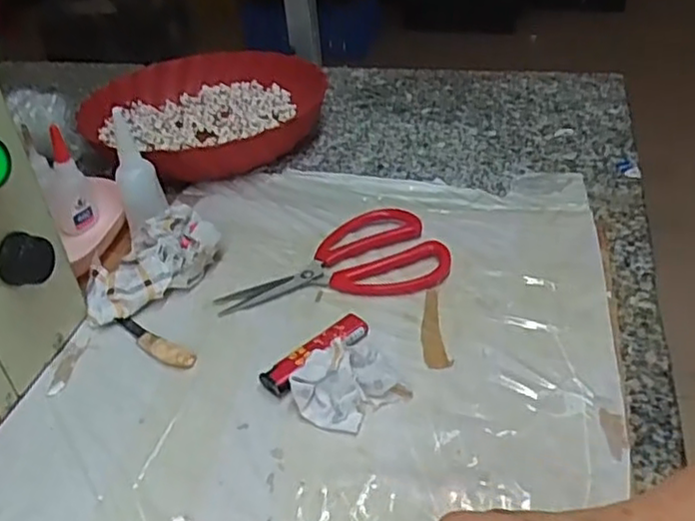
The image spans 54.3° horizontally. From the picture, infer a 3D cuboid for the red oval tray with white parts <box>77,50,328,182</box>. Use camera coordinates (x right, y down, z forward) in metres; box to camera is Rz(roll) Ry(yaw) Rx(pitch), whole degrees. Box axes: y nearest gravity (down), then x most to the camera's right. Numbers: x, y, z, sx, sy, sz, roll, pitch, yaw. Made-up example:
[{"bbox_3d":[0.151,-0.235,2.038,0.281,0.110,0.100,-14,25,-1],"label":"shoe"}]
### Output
[{"bbox_3d":[-0.141,-0.148,0.680,0.235,0.039,0.235,25,46,34],"label":"red oval tray with white parts"}]

